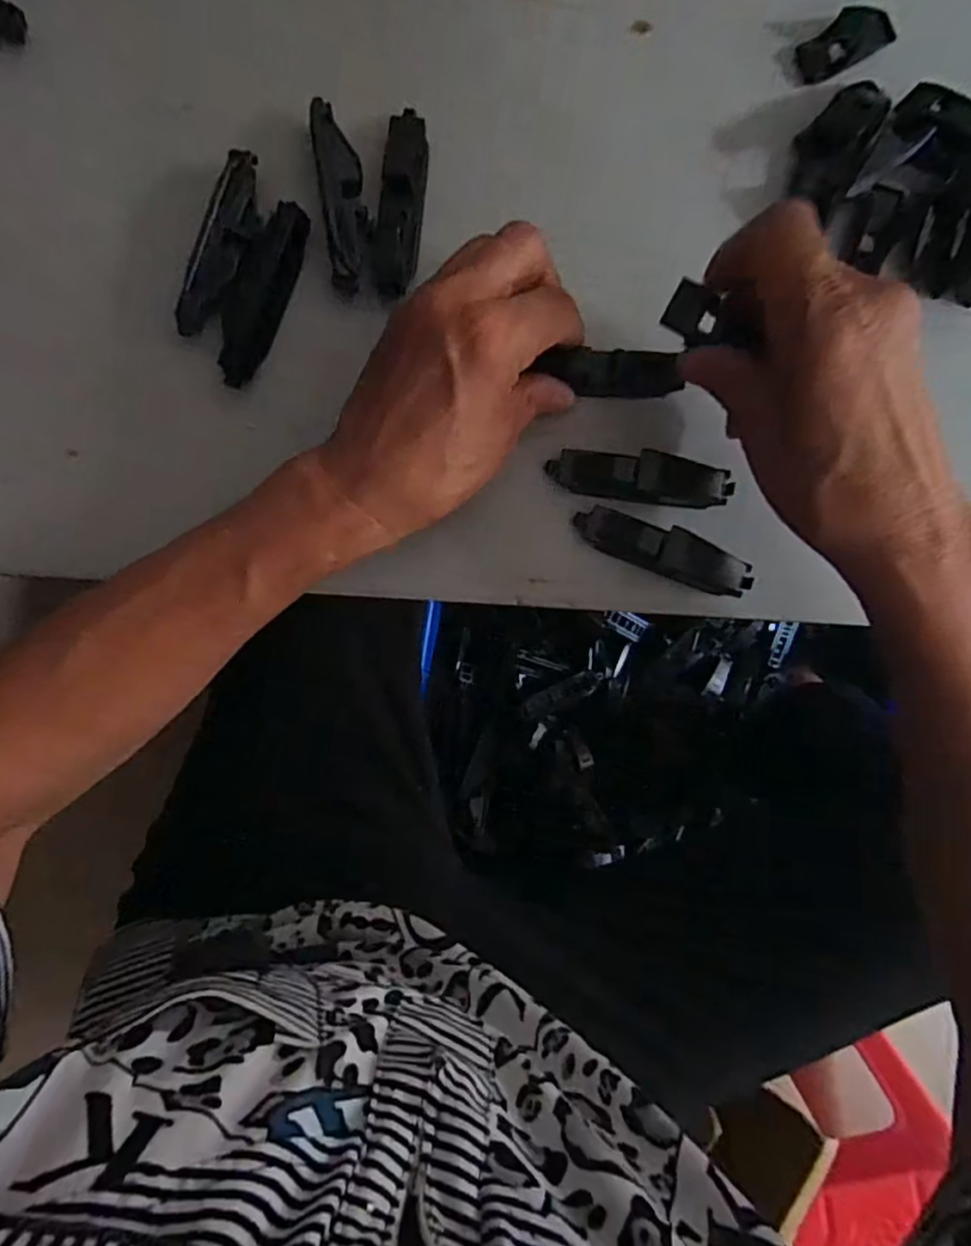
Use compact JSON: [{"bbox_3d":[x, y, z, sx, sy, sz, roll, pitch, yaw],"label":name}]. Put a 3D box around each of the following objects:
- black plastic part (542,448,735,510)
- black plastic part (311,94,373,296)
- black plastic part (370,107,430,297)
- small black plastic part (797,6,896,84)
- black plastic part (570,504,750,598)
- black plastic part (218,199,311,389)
[{"bbox_3d":[0.069,-0.065,0.297,0.080,0.009,0.021,7,91,-1],"label":"black plastic part"},{"bbox_3d":[-0.063,-0.189,0.295,0.020,0.008,0.077,-7,91,-1],"label":"black plastic part"},{"bbox_3d":[-0.037,-0.187,0.295,0.019,0.016,0.082,8,91,-1],"label":"black plastic part"},{"bbox_3d":[0.163,-0.263,0.301,0.043,0.006,0.021,-32,91,-1],"label":"small black plastic part"},{"bbox_3d":[0.080,-0.033,0.299,0.080,0.009,0.020,20,90,-1],"label":"black plastic part"},{"bbox_3d":[-0.100,-0.146,0.294,0.020,0.015,0.080,21,90,-1],"label":"black plastic part"}]

